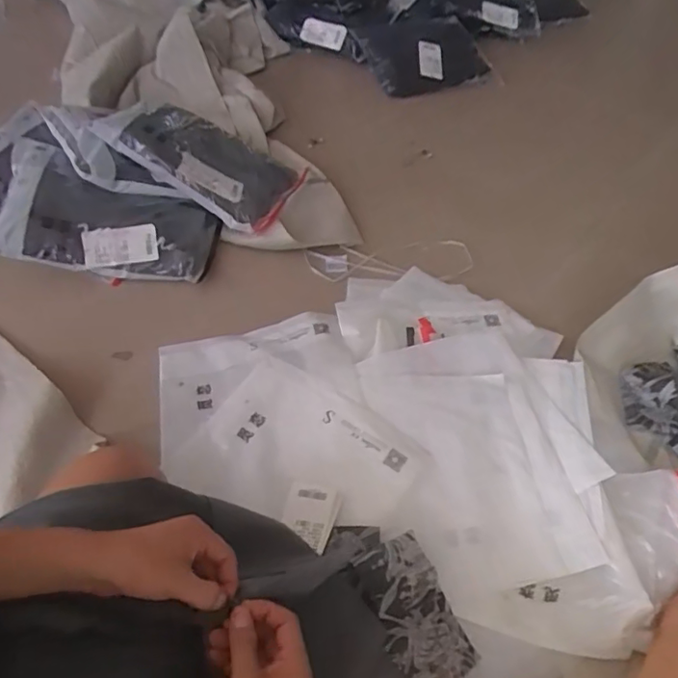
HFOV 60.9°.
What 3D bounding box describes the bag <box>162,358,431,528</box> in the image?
[{"bbox_3d":[-0.056,0.165,0.793,0.297,0.019,0.216,27,66,21],"label":"bag"}]

